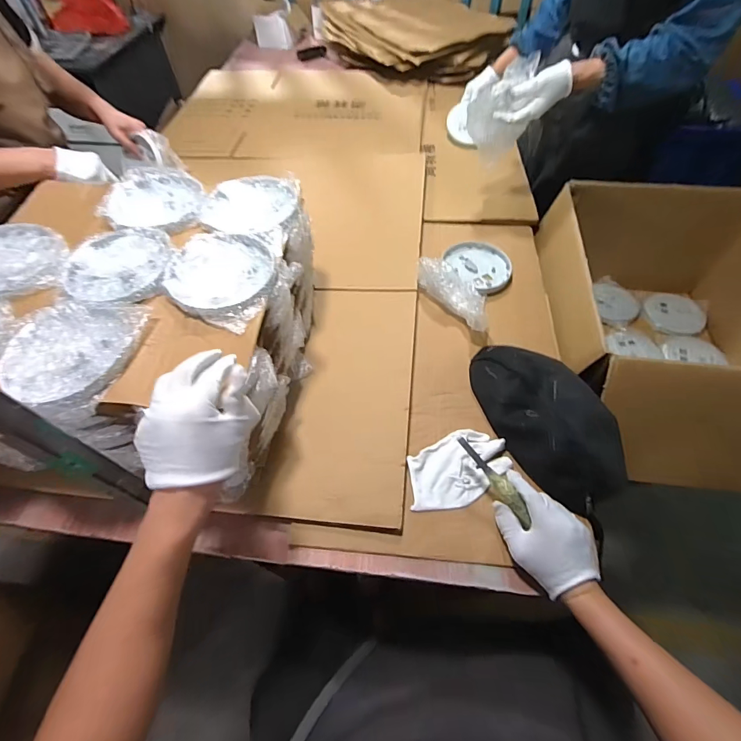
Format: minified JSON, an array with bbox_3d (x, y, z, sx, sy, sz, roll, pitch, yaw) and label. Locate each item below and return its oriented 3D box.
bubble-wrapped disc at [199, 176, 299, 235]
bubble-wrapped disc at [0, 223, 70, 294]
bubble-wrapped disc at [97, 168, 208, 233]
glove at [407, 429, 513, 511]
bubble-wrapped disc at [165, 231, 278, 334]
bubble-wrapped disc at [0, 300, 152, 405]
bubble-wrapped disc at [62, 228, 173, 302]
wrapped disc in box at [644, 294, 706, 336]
[{"bbox_3d":[-0.180,-0.249,0.591,0.138,0.019,0.130,-1,56,1],"label":"bubble-wrapped disc"},{"bbox_3d":[-0.496,-0.154,0.535,0.159,0.023,0.136,-8,57,-3],"label":"bubble-wrapped disc"},{"bbox_3d":[-0.328,-0.259,0.595,0.157,0.023,0.144,-1,56,1],"label":"bubble-wrapped disc"},{"bbox_3d":[0.123,0.142,0.561,0.153,0.021,0.091,-24,59,-14],"label":"glove"},{"bbox_3d":[-0.196,-0.125,0.513,0.144,0.017,0.140,-1,56,1],"label":"bubble-wrapped disc"},{"bbox_3d":[-0.348,-0.027,0.451,0.139,0.018,0.136,-1,56,1],"label":"bubble-wrapped disc"},{"bbox_3d":[-0.338,-0.140,0.521,0.137,0.016,0.132,-1,56,1],"label":"bubble-wrapped disc"},{"bbox_3d":[0.742,-0.140,0.944,0.122,0.023,0.117,-1,56,1],"label":"wrapped disc in box"}]

